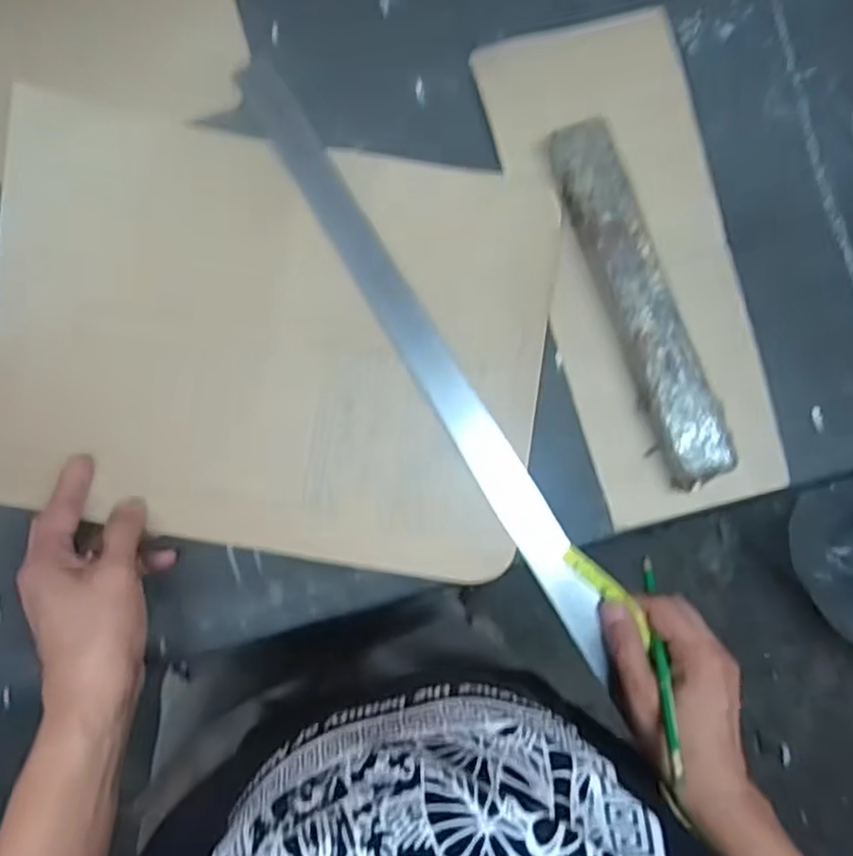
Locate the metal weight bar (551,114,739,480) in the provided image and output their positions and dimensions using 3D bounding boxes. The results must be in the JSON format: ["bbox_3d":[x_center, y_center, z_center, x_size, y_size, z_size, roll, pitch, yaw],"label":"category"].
[{"bbox_3d":[0.148,-0.088,0.481,0.042,0.031,0.257,-19,85,-3],"label":"metal weight bar"}]

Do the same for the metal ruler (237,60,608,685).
[{"bbox_3d":[-0.004,-0.057,0.493,0.035,0.009,0.490,-32,85,6],"label":"metal ruler"}]

